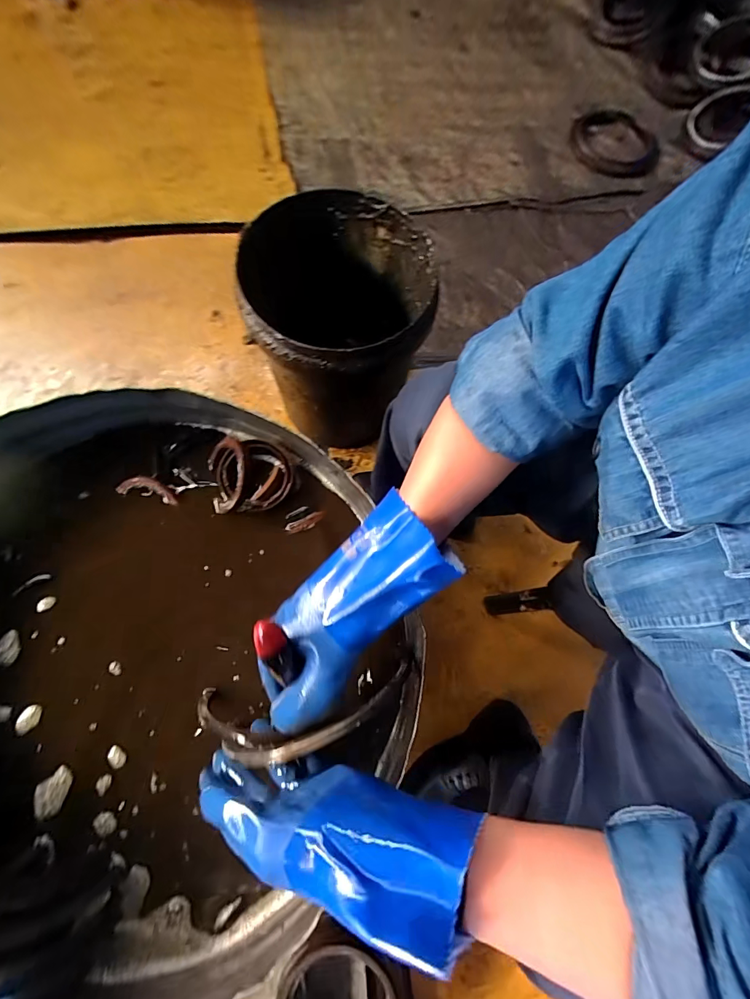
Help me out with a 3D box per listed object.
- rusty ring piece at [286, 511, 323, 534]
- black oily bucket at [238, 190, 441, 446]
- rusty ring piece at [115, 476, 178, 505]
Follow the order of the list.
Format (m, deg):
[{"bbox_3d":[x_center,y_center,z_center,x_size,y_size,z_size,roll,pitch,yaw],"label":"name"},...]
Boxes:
[{"bbox_3d":[-0.084,0.028,0.493,0.048,0.004,0.015,-22,77,-9],"label":"rusty ring piece"},{"bbox_3d":[-0.049,-0.272,0.692,0.265,0.307,0.237,-21,76,-4],"label":"black oily bucket"},{"bbox_3d":[-0.275,-0.015,0.496,0.075,0.013,0.026,12,74,0],"label":"rusty ring piece"}]

